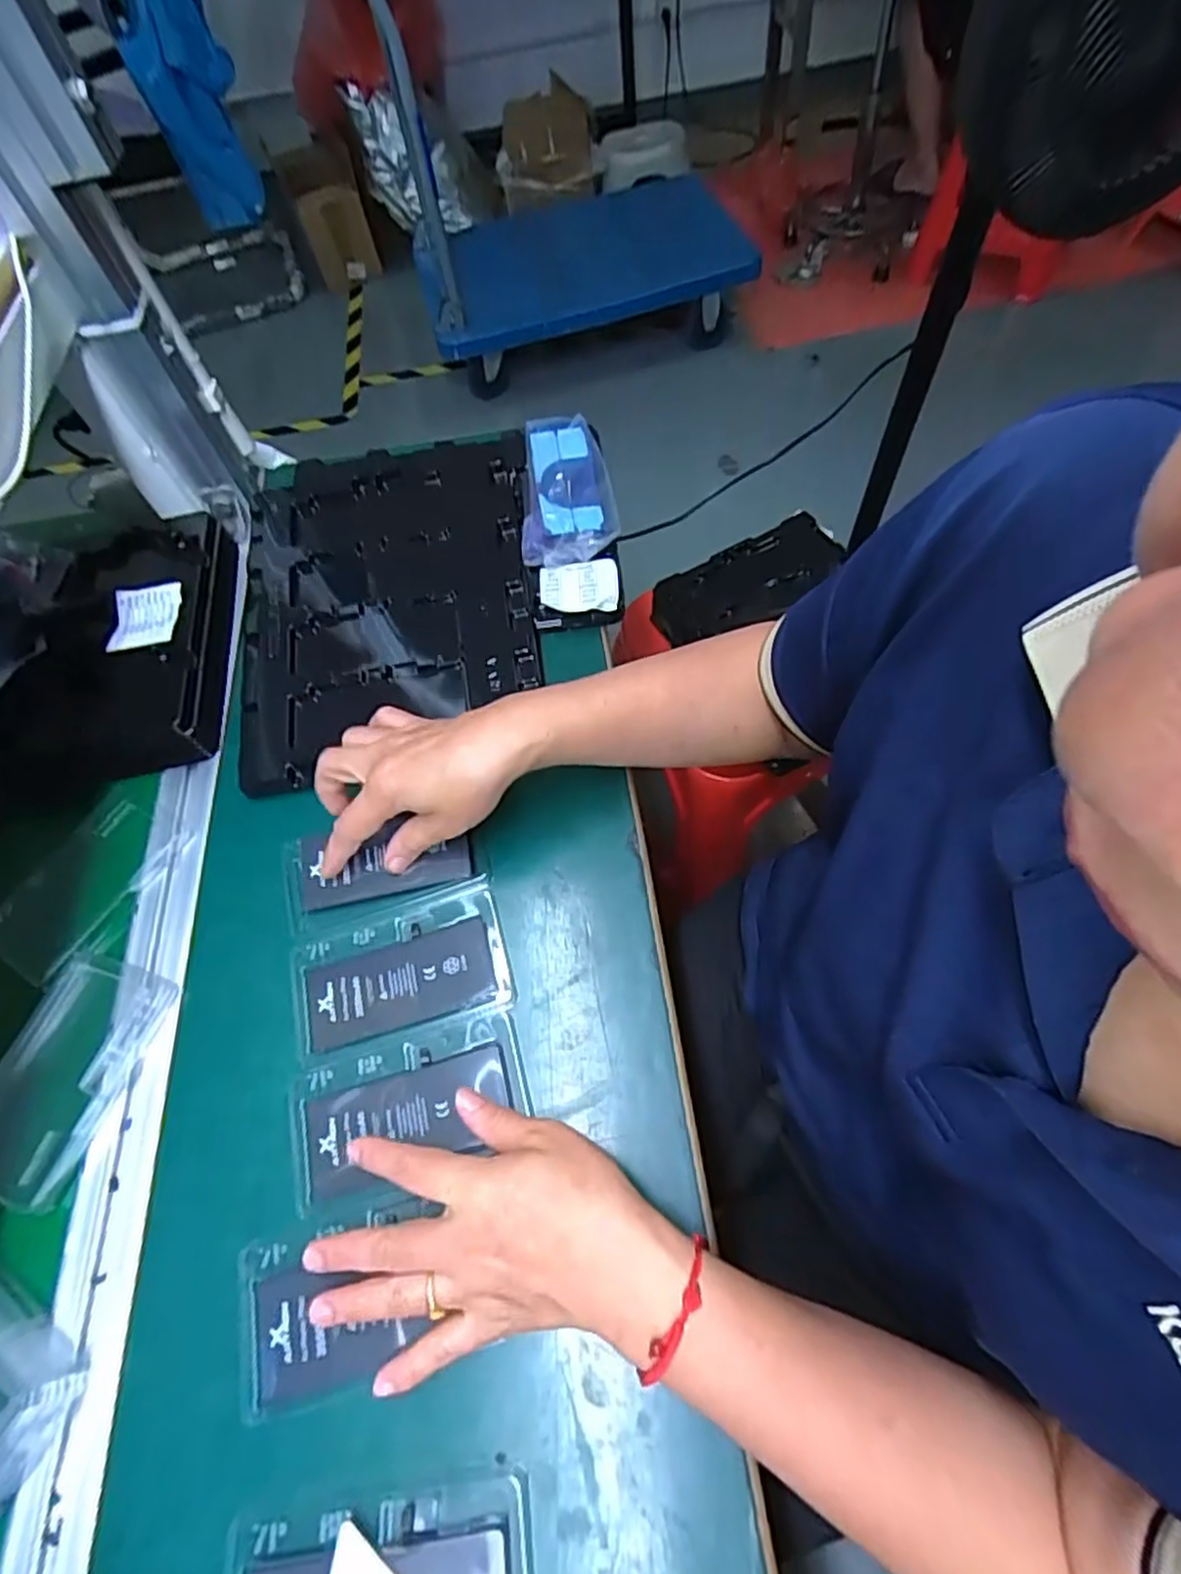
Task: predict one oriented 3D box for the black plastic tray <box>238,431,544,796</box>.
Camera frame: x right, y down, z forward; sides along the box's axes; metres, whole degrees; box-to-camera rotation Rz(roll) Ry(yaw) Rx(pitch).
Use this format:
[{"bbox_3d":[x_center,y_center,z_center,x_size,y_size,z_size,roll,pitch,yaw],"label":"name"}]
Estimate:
[{"bbox_3d":[-0.158,-0.163,0.561,0.222,0.032,0.328,-7,65,-1],"label":"black plastic tray"}]

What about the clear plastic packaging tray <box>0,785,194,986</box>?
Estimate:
[{"bbox_3d":[-0.343,0.067,0.479,0.074,0.019,0.124,25,67,19],"label":"clear plastic packaging tray"}]

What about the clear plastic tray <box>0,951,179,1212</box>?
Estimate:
[{"bbox_3d":[-0.316,0.169,0.418,0.080,0.021,0.129,14,64,14],"label":"clear plastic tray"}]

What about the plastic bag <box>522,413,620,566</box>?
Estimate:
[{"bbox_3d":[-0.019,-0.241,0.568,0.075,0.038,0.132,-5,61,4],"label":"plastic bag"}]

